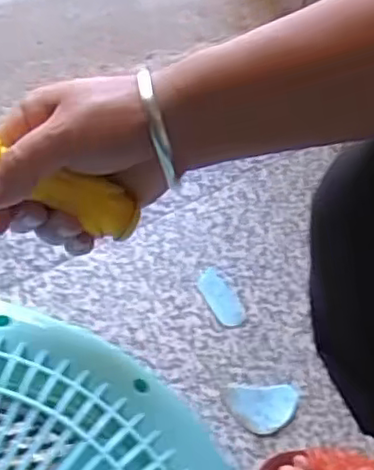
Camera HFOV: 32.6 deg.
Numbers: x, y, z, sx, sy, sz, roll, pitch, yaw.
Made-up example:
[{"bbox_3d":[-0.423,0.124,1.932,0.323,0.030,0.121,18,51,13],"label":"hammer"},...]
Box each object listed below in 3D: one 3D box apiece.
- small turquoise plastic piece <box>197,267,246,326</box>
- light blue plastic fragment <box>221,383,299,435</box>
[{"bbox_3d":[0.040,0.072,0.757,0.036,0.004,0.077,-25,61,-20],"label":"small turquoise plastic piece"},{"bbox_3d":[0.080,0.185,0.686,0.081,0.004,0.053,1,55,-4],"label":"light blue plastic fragment"}]

